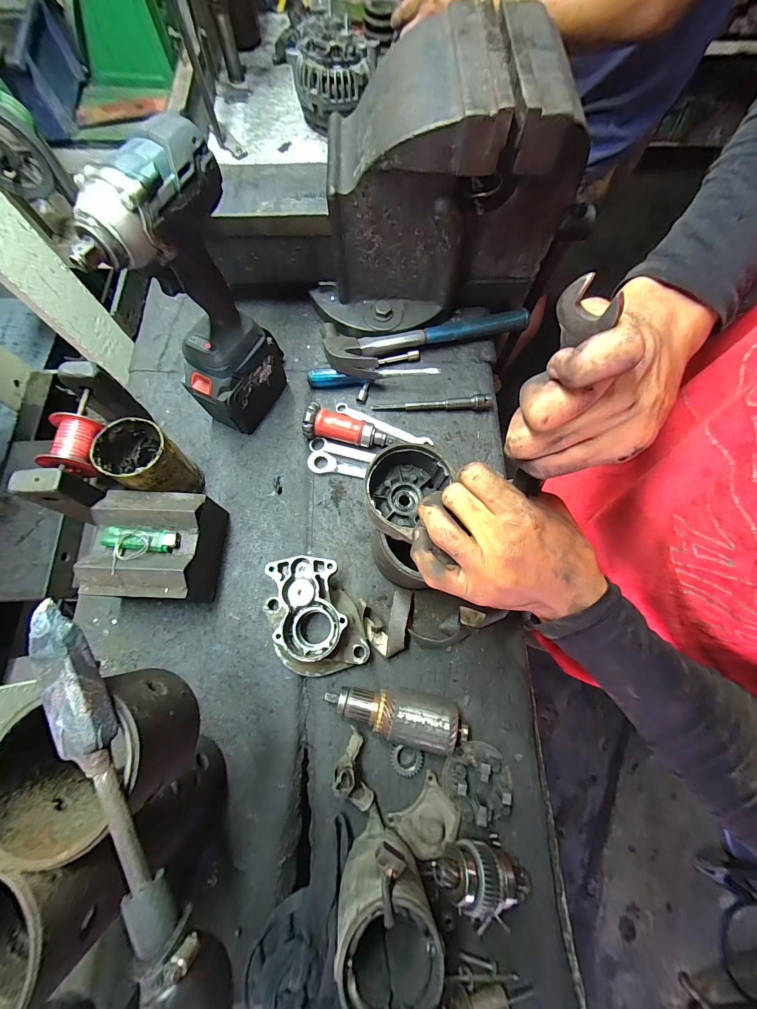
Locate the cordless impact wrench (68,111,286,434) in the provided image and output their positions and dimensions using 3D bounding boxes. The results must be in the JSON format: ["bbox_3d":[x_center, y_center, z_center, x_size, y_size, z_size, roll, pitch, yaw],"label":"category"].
[{"bbox_3d":[-0.184,-0.209,0.398,0.067,0.293,0.148,32,75,9],"label":"cordless impact wrench"}]

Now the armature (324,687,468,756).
[{"bbox_3d":[0.021,0.240,0.395,0.156,0.050,0.051,10,73,1],"label":"armature"}]

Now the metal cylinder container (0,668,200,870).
[{"bbox_3d":[-0.181,0.162,0.226,0.085,0.078,0.079,0,73,-1],"label":"metal cylinder container"}]

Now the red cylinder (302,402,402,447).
[{"bbox_3d":[-0.040,-0.102,0.499,0.134,0.044,0.042,17,73,3],"label":"red cylinder"}]

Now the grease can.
[{"bbox_3d":[-0.279,-0.047,0.437,0.077,0.115,0.069,35,75,8],"label":"grease can"}]

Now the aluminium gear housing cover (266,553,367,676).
[{"bbox_3d":[-0.079,0.133,0.416,0.106,0.061,0.134,-14,74,-6],"label":"aluminium gear housing cover"}]

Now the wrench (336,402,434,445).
[{"bbox_3d":[0.007,-0.120,0.523,0.156,0.008,0.019,23,74,5],"label":"wrench"}]

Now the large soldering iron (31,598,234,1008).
[{"bbox_3d":[-0.129,0.179,0.182,0.026,0.033,0.273,-30,75,-10],"label":"large soldering iron"}]

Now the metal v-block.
[{"bbox_3d":[-0.260,0.050,0.418,0.120,0.092,0.121,4,73,-1],"label":"metal v-block"}]

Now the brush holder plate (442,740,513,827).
[{"bbox_3d":[0.115,0.312,0.388,0.071,0.030,0.066,1,73,-2],"label":"brush holder plate"}]

